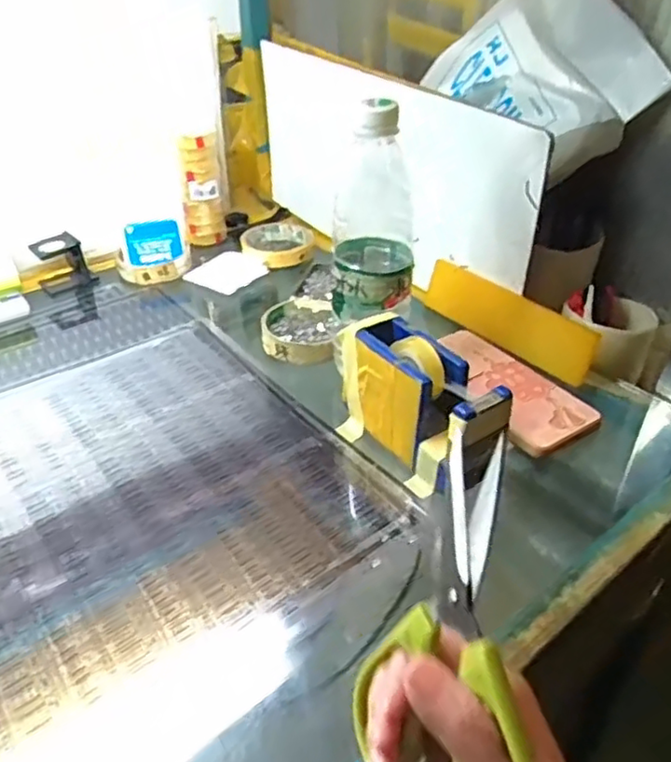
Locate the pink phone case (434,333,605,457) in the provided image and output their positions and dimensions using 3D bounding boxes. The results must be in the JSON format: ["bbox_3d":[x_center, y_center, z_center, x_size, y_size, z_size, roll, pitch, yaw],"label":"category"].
[{"bbox_3d":[0.148,0.003,0.558,0.068,0.014,0.168,-17,39,-21],"label":"pink phone case"}]

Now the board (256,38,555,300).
[{"bbox_3d":[0.046,-0.223,0.698,0.013,0.194,0.415,-25,44,-27],"label":"board"}]

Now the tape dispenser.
[{"bbox_3d":[0.060,0.019,0.474,0.053,0.087,0.143,-23,42,-28],"label":"tape dispenser"}]

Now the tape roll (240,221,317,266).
[{"bbox_3d":[-0.069,-0.166,0.791,0.092,0.019,0.103,-1,36,-1],"label":"tape roll"}]

